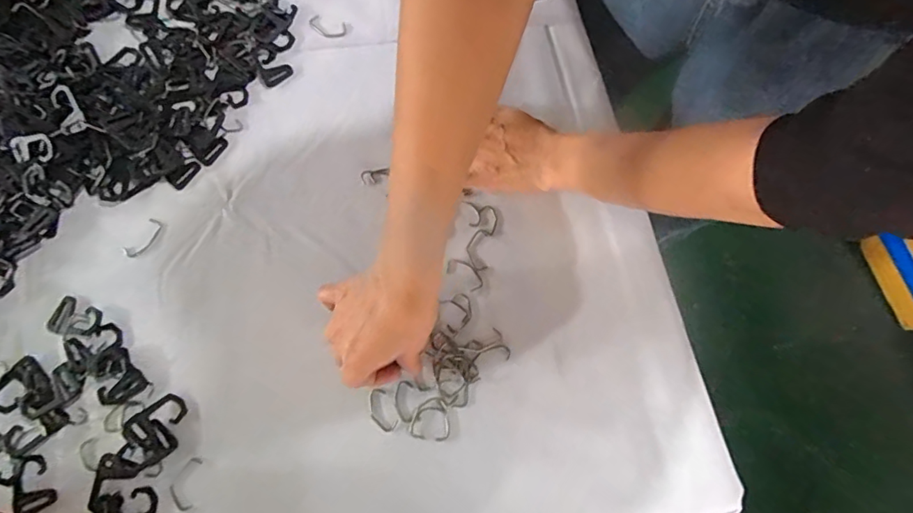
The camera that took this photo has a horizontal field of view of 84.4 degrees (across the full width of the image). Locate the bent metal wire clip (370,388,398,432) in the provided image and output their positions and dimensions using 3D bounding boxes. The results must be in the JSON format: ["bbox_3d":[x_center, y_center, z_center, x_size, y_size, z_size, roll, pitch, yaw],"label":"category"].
[{"bbox_3d":[-0.060,0.124,0.404,0.018,0.004,0.034,-24,76,-9],"label":"bent metal wire clip"}]

